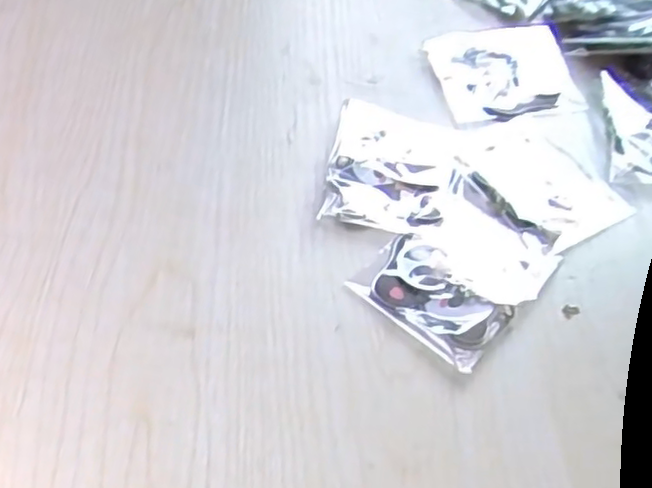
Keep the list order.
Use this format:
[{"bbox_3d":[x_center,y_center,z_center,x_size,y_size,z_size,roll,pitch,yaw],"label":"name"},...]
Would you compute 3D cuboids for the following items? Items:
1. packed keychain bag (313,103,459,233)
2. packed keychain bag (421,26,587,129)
[{"bbox_3d":[0.028,-0.032,0.293,0.053,0.008,0.063,11,53,3],"label":"packed keychain bag"},{"bbox_3d":[0.089,-0.084,0.340,0.070,0.013,0.058,-10,54,-12],"label":"packed keychain bag"}]

